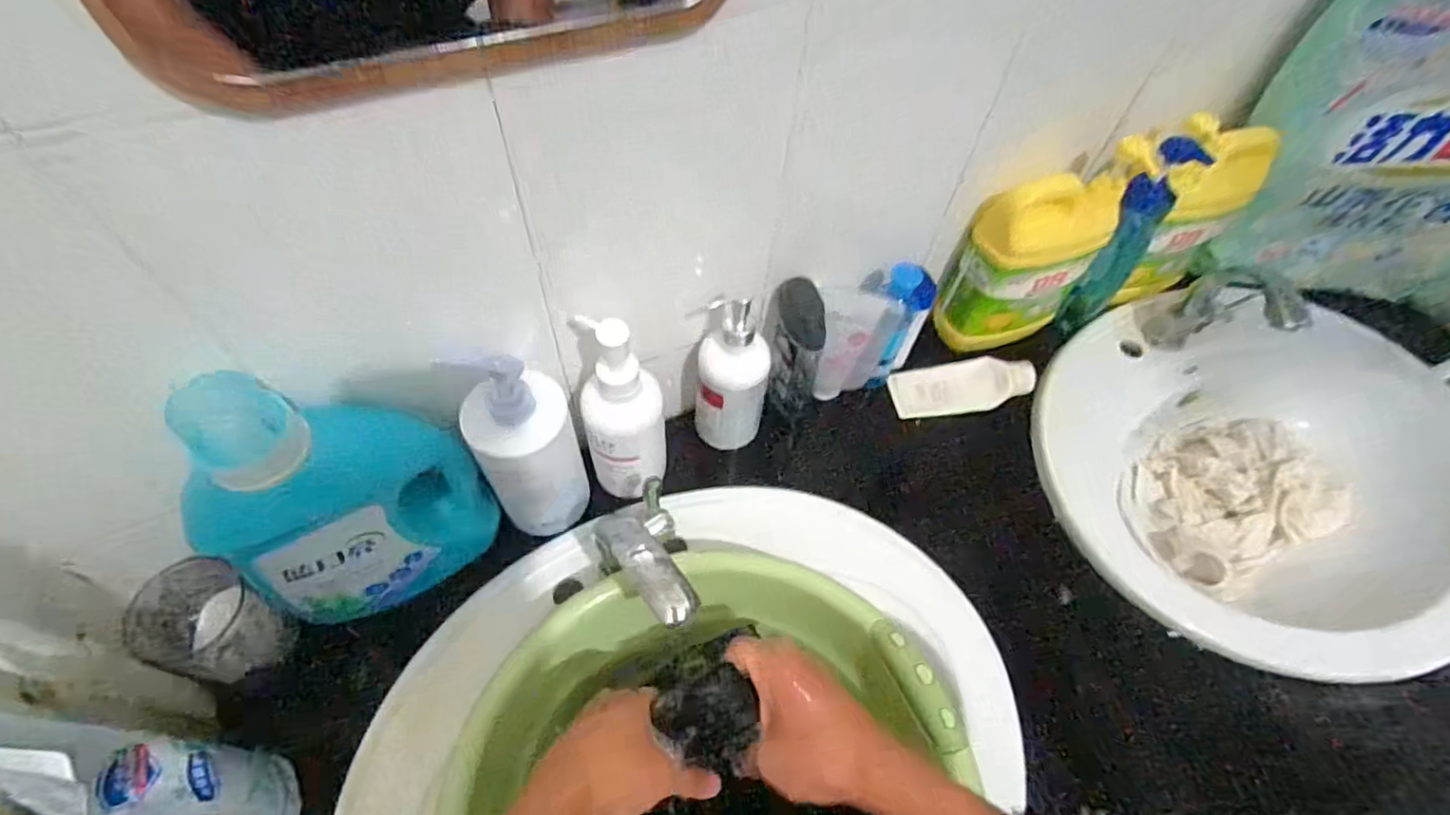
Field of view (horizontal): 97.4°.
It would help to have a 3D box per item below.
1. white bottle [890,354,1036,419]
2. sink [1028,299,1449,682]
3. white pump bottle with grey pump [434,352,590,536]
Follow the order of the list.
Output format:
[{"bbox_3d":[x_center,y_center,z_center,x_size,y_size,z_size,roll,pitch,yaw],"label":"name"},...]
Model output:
[{"bbox_3d":[0.274,-0.024,0.739,0.158,0.034,0.052,-9,55,9],"label":"white bottle"},{"bbox_3d":[0.601,0.076,0.738,0.508,0.187,0.436,-14,57,-14],"label":"sink"},{"bbox_3d":[-0.172,0.031,0.554,0.086,0.186,0.087,-20,59,-18],"label":"white pump bottle with grey pump"}]

